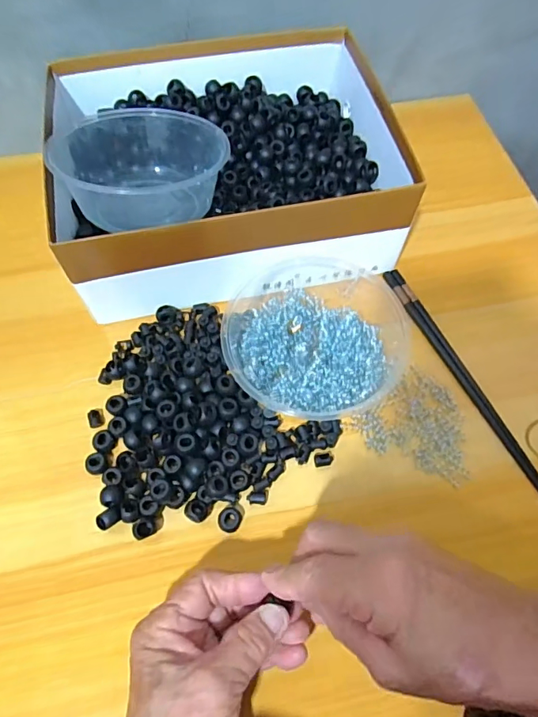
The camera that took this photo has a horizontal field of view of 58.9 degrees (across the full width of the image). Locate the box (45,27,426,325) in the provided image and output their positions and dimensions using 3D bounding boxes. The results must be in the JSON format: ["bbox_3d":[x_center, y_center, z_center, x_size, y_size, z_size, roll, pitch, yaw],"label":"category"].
[{"bbox_3d":[-0.037,-0.183,0.453,0.309,0.097,0.239,-12,64,-7],"label":"box"}]

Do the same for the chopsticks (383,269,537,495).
[{"bbox_3d":[0.169,0.013,0.414,0.015,0.005,0.235,-23,66,-11],"label":"chopsticks"}]

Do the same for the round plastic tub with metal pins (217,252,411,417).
[{"bbox_3d":[0.046,-0.024,0.405,0.162,0.048,0.151,0,63,0],"label":"round plastic tub with metal pins"}]

